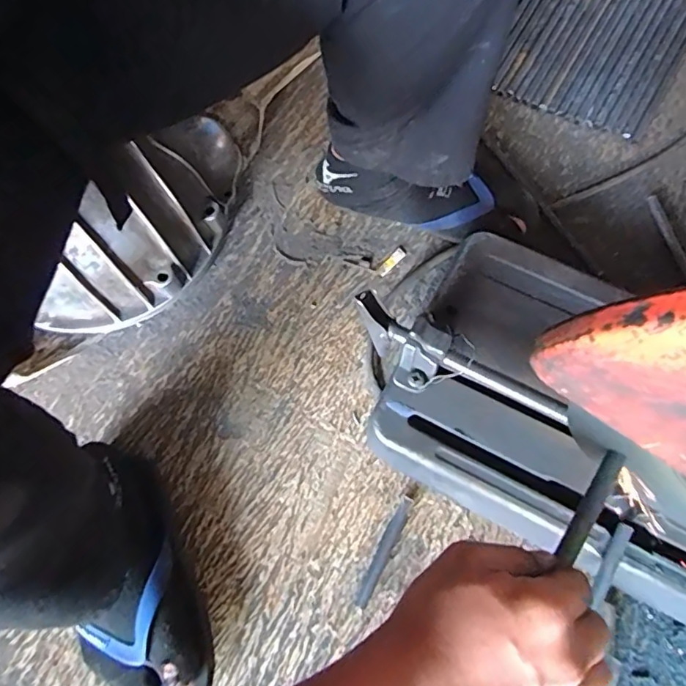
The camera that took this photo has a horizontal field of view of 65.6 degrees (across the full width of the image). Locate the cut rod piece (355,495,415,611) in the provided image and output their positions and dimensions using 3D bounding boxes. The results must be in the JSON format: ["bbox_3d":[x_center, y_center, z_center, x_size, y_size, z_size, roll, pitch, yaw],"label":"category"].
[{"bbox_3d":[0.041,0.205,0.524,0.014,0.011,0.110,26,74,11],"label":"cut rod piece"}]

